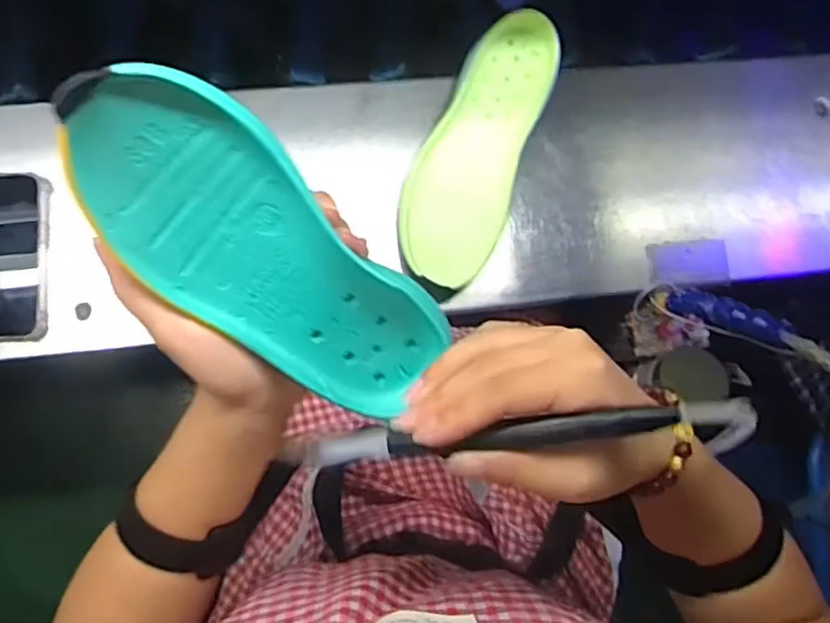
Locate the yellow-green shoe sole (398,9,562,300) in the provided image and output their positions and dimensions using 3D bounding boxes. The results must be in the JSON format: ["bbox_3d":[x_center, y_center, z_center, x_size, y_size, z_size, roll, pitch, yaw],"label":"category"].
[{"bbox_3d":[0.058,-0.153,0.647,0.097,0.049,0.282,21,85,-6],"label":"yellow-green shoe sole"}]

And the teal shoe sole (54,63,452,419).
[{"bbox_3d":[-0.067,-0.021,0.303,0.077,0.023,0.198,-50,120,-7],"label":"teal shoe sole"}]

